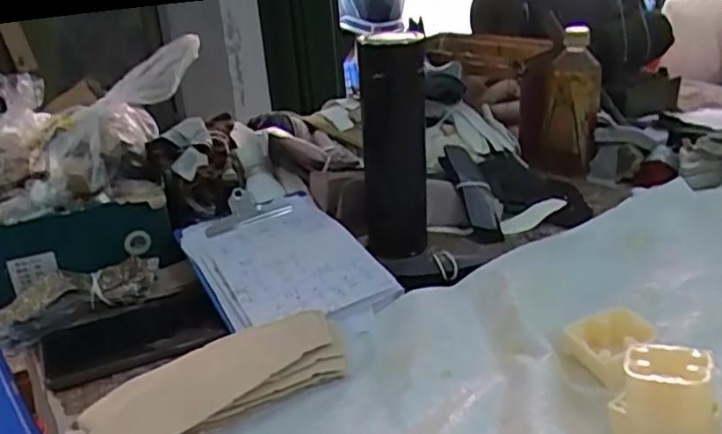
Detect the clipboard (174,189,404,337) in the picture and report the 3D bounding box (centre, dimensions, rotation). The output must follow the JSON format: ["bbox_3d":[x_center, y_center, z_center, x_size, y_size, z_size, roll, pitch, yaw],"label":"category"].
[{"bbox_3d":[-0.073,0.042,0.595,0.150,0.023,0.214,-18,37,-24],"label":"clipboard"}]

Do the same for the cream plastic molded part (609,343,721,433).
[{"bbox_3d":[0.190,0.116,0.391,0.059,0.057,0.046,12,29,32],"label":"cream plastic molded part"}]

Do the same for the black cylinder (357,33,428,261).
[{"bbox_3d":[0.034,-0.074,0.649,0.064,0.206,0.079,-3,24,2],"label":"black cylinder"}]

